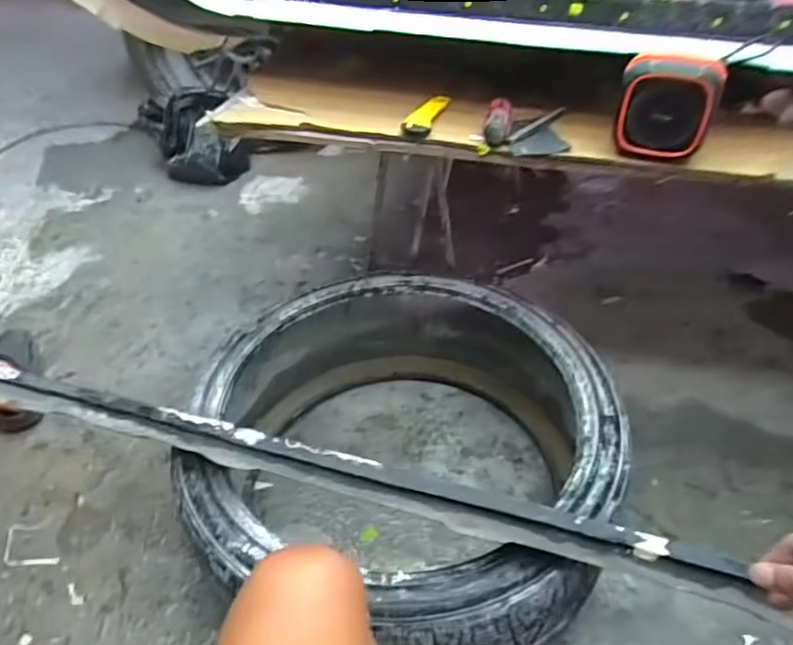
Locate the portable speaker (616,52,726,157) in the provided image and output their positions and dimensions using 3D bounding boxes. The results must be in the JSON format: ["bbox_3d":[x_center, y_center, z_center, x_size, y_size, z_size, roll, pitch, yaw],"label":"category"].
[{"bbox_3d":[0.299,-0.240,0.627,0.099,0.095,0.050,18,46,21],"label":"portable speaker"}]

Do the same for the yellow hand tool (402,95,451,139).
[{"bbox_3d":[0.041,-0.277,0.744,0.032,0.018,0.117,12,44,15],"label":"yellow hand tool"}]

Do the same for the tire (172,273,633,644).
[{"bbox_3d":[0.011,0.187,0.871,0.570,0.255,0.639,-3,42,-1],"label":"tire"}]

